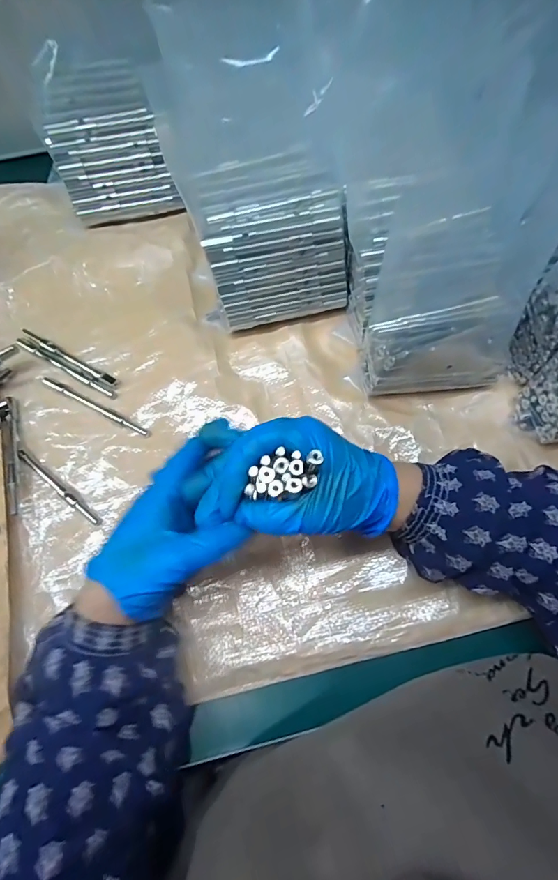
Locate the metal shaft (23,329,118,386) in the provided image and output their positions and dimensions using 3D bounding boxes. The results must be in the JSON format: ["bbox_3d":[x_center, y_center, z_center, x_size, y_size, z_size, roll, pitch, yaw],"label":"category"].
[{"bbox_3d":[-0.198,-0.078,0.385,0.108,0.004,0.009,29,74,8],"label":"metal shaft"}]

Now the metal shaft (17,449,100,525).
[{"bbox_3d":[-0.190,0.040,0.352,0.096,0.006,0.007,38,77,12],"label":"metal shaft"}]

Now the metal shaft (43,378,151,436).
[{"bbox_3d":[-0.168,-0.031,0.374,0.116,0.005,0.006,27,73,7],"label":"metal shaft"}]

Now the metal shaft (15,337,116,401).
[{"bbox_3d":[-0.199,-0.068,0.383,0.111,0.004,0.008,29,75,10],"label":"metal shaft"}]

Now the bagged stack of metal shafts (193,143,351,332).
[{"bbox_3d":[-0.008,-0.176,0.372,0.123,0.091,0.116,-12,72,-3],"label":"bagged stack of metal shafts"}]

